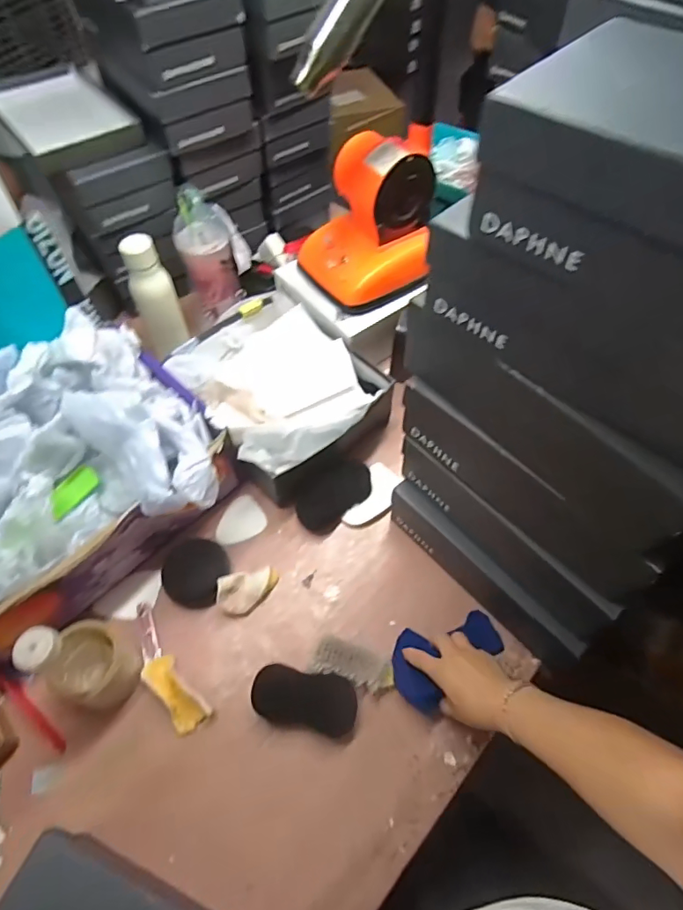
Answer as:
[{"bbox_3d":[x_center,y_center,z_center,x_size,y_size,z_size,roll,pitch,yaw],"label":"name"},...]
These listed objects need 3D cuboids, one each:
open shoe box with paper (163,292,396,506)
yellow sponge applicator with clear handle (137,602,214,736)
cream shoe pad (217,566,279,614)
[{"bbox_3d":[-0.109,-0.113,0.834,0.269,0.119,0.322,-34,63,-20],"label":"open shoe box with paper"},{"bbox_3d":[-0.232,0.271,0.638,0.044,0.029,0.178,-34,63,-20],"label":"yellow sponge applicator with clear handle"},{"bbox_3d":[-0.128,0.189,0.687,0.083,0.038,0.051,-17,59,-11],"label":"cream shoe pad"}]

